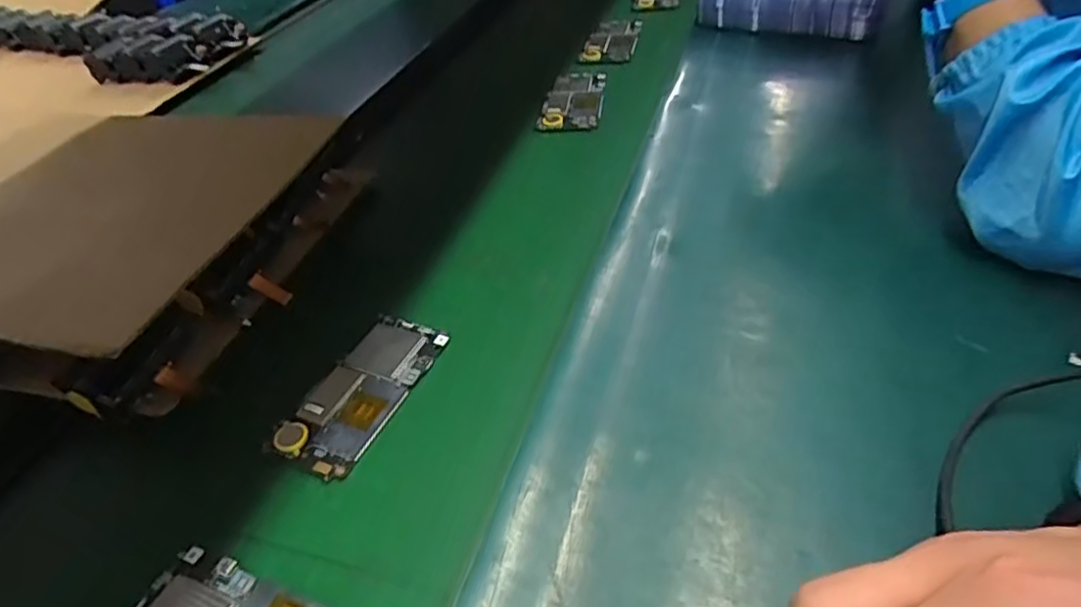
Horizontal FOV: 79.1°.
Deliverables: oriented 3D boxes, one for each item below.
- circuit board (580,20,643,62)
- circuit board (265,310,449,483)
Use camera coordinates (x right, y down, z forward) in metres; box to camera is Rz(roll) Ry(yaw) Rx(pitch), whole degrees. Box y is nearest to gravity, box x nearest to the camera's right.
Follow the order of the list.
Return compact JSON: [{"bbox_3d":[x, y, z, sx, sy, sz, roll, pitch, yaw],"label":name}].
[{"bbox_3d":[0.091,-0.334,0.830,0.065,0.007,0.136,4,51,17],"label":"circuit board"},{"bbox_3d":[-0.114,0.054,0.423,0.060,0.006,0.122,14,54,23],"label":"circuit board"}]

